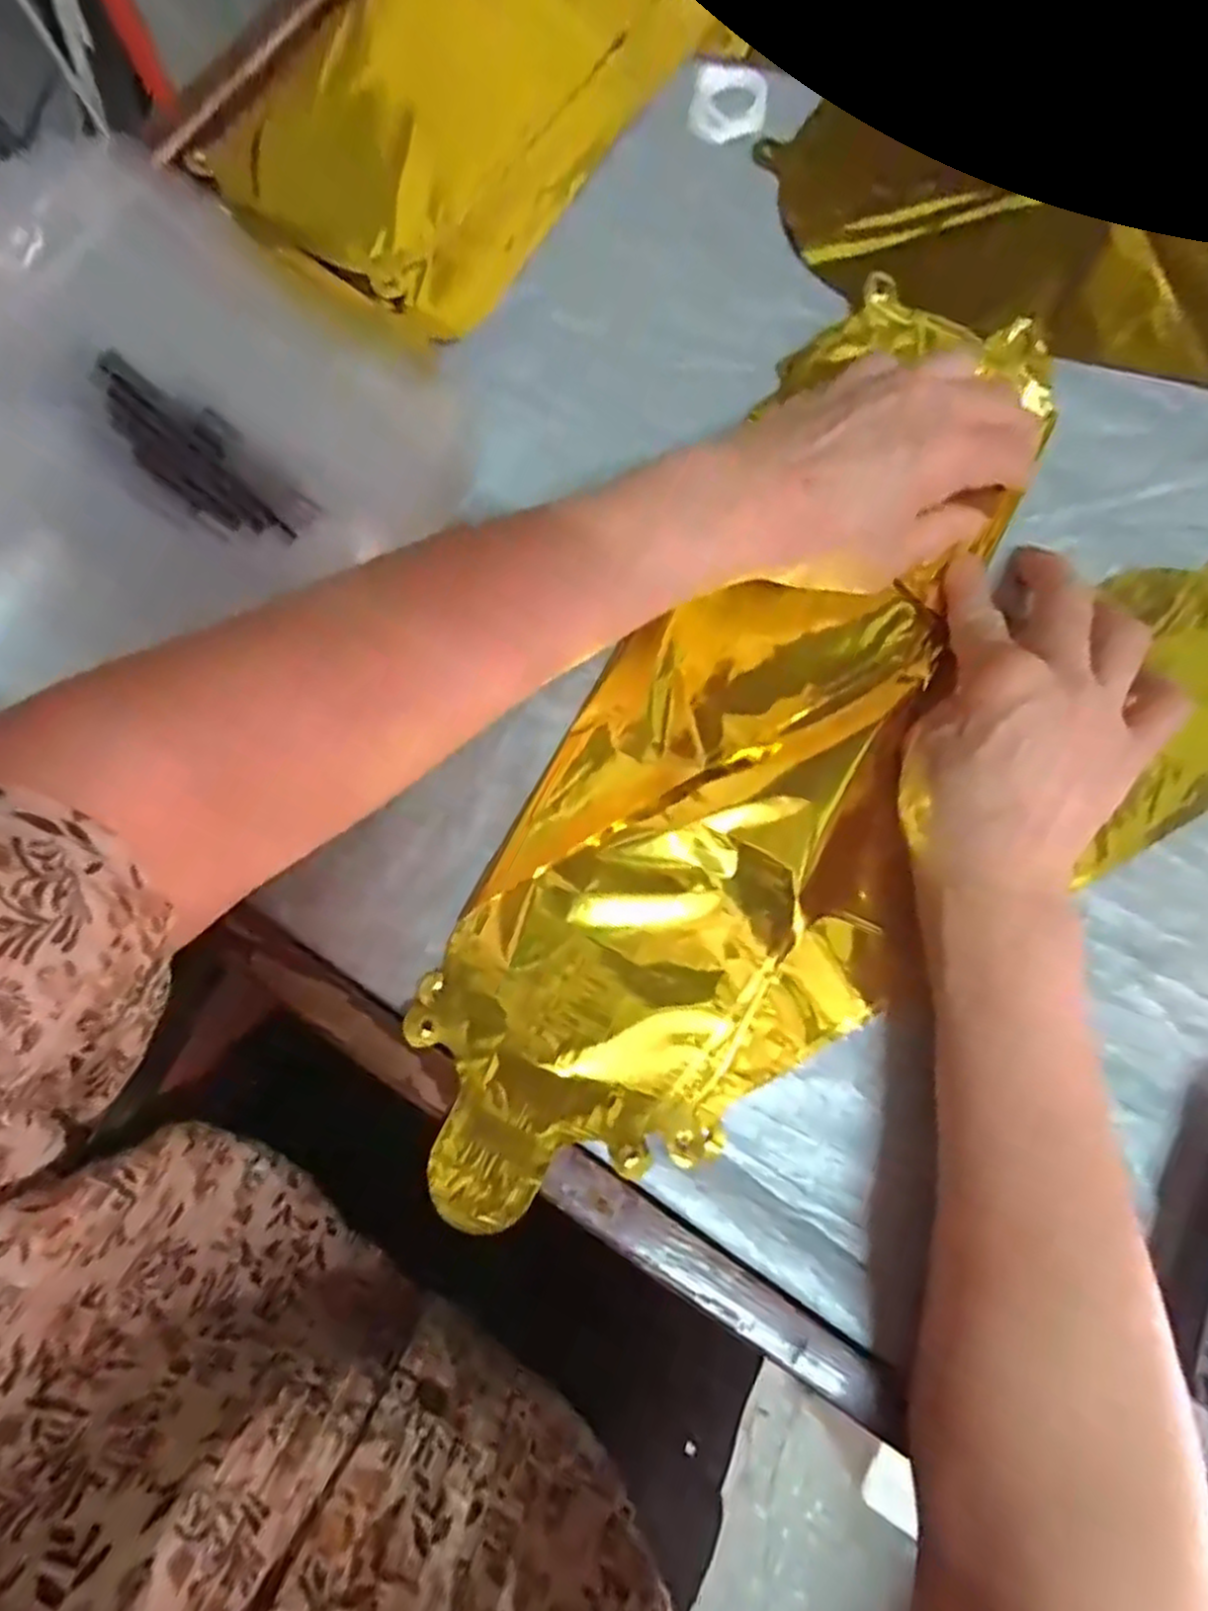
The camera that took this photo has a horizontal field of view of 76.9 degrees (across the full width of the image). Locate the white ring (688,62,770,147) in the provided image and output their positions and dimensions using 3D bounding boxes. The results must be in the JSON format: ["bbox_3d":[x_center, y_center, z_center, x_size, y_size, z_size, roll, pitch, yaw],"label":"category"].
[{"bbox_3d":[0.064,-0.358,0.391,0.038,0.011,0.041,12,80,0],"label":"white ring"}]

